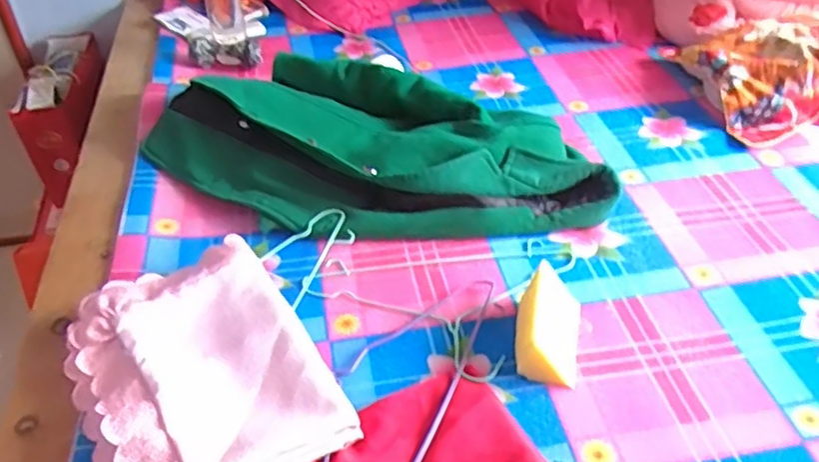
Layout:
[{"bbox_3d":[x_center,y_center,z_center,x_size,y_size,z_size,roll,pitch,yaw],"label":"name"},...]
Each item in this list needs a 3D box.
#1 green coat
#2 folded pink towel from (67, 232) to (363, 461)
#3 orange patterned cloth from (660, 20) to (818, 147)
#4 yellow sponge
[{"bbox_3d":[-0.066,-0.126,1.061,0.707,0.110,0.311,18,45,21],"label":"green coat"},{"bbox_3d":[-0.242,0.164,0.763,0.247,0.062,0.313,-23,45,-23],"label":"folded pink towel"},{"bbox_3d":[0.676,-0.318,1.228,0.291,0.080,0.309,-22,48,8],"label":"orange patterned cloth"},{"bbox_3d":[0.172,0.114,0.825,0.076,0.059,0.139,9,42,11],"label":"yellow sponge"}]

